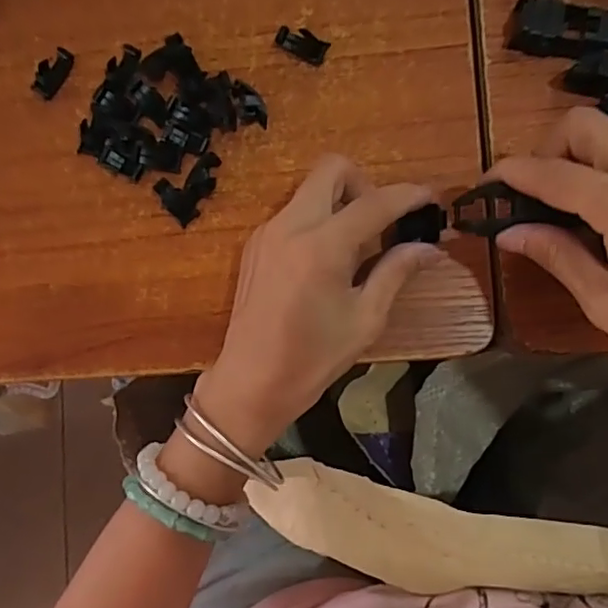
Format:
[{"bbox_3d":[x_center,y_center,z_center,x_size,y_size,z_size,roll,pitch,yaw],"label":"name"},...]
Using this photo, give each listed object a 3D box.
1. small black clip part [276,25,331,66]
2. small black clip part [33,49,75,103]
[{"bbox_3d":[-0.001,-0.133,0.301,0.026,0.007,0.011,26,89,5],"label":"small black clip part"},{"bbox_3d":[-0.132,-0.121,0.310,0.012,0.008,0.027,33,90,5],"label":"small black clip part"}]

